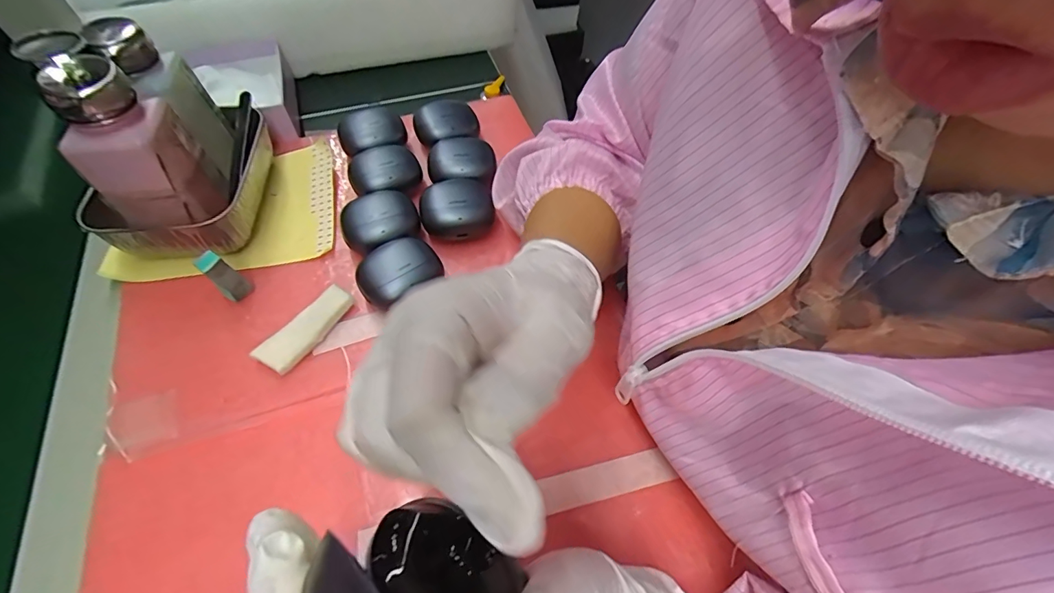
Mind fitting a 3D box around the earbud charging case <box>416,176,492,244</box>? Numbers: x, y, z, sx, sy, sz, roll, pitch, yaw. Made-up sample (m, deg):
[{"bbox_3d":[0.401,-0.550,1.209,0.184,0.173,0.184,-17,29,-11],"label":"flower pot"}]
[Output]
[{"bbox_3d":[-0.055,-0.066,0.360,0.055,0.032,0.048,-11,58,-8],"label":"earbud charging case"}]

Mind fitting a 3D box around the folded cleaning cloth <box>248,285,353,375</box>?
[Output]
[{"bbox_3d":[-0.150,0.022,0.311,0.024,0.011,0.068,32,62,17],"label":"folded cleaning cloth"}]

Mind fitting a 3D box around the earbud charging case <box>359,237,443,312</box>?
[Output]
[{"bbox_3d":[-0.092,-0.016,0.326,0.055,0.030,0.042,-37,66,-22],"label":"earbud charging case"}]

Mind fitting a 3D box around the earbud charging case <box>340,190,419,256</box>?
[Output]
[{"bbox_3d":[-0.112,-0.055,0.349,0.055,0.028,0.048,-26,62,-17],"label":"earbud charging case"}]

